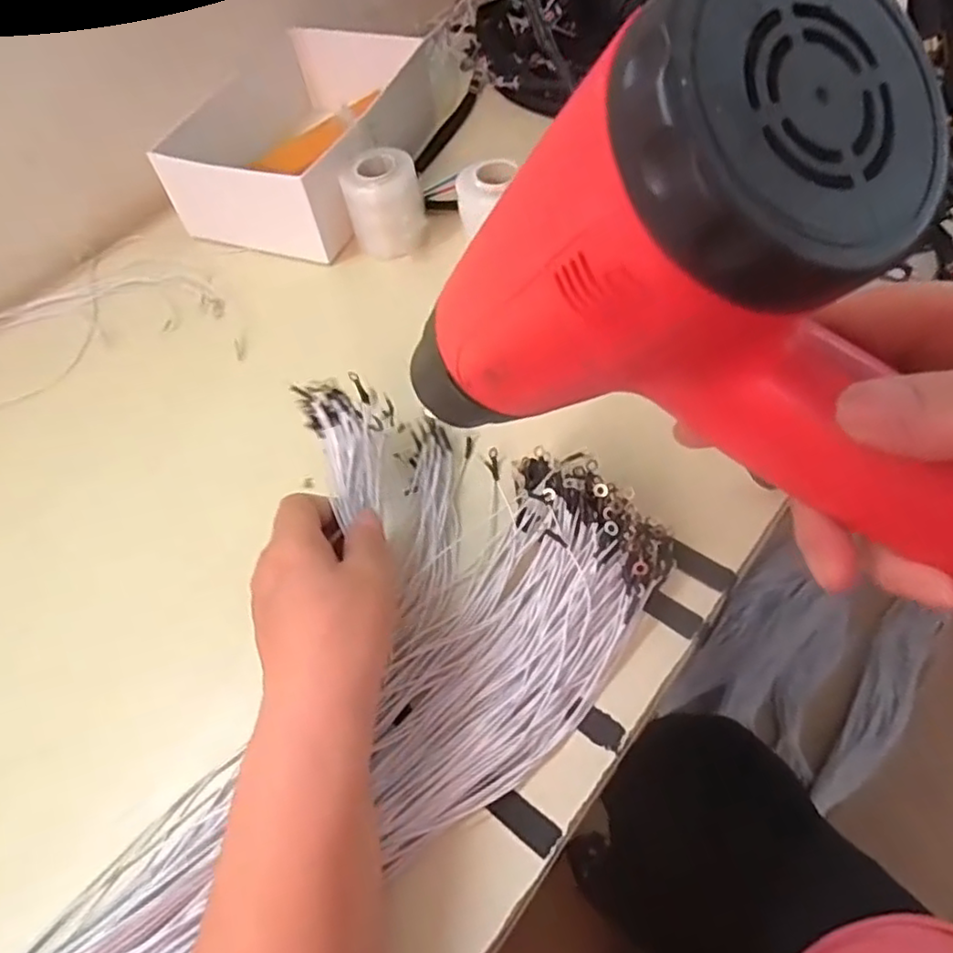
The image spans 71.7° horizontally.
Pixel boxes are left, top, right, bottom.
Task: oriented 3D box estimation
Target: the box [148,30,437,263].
[{"bbox_3d":[-0.141,-0.303,0.588,0.152,0.081,0.239,14,59,16],"label":"box"}]

